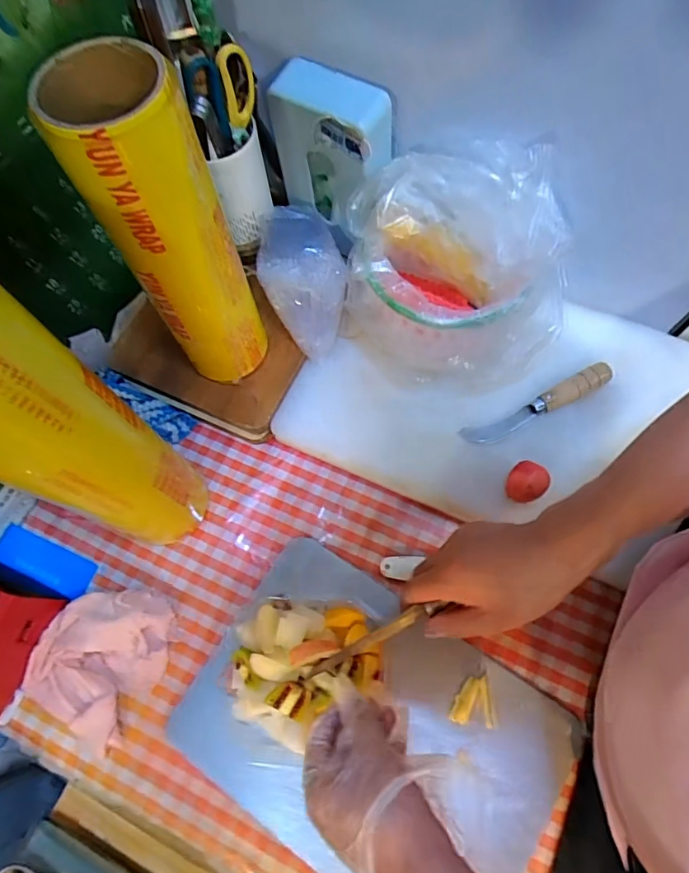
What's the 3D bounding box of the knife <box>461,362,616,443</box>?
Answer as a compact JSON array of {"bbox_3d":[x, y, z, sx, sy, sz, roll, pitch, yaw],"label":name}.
[{"bbox_3d":[0.215,-0.035,0.559,0.181,0.019,0.025,-25,70,-7],"label":"knife"}]

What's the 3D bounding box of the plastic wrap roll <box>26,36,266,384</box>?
[{"bbox_3d":[-0.145,-0.169,0.455,0.091,0.306,0.100,-21,69,-5],"label":"plastic wrap roll"}]

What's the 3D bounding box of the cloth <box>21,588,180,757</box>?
[{"bbox_3d":[-0.247,0.220,0.512,0.119,0.036,0.141,24,72,11],"label":"cloth"}]

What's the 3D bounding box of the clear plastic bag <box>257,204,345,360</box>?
[{"bbox_3d":[-0.047,-0.181,0.586,0.093,0.084,0.150,-12,69,-2],"label":"clear plastic bag"}]

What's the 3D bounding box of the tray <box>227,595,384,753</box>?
[{"bbox_3d":[-0.040,0.221,0.485,0.145,0.058,0.123,6,69,5],"label":"tray"}]

